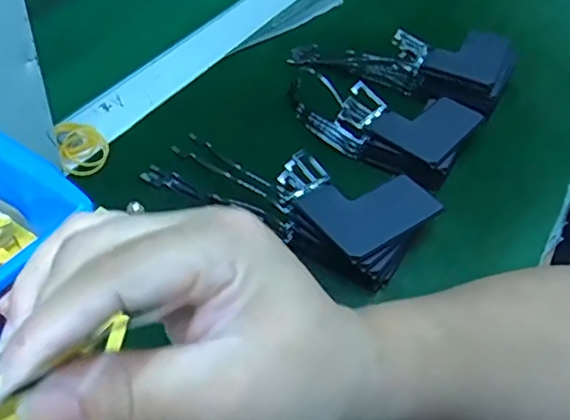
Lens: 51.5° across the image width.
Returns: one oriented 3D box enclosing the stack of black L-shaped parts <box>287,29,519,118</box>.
[{"bbox_3d":[0.100,-0.135,0.497,0.173,0.038,0.080,22,48,12],"label":"stack of black L-shaped parts"}]

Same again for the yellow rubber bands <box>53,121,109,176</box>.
[{"bbox_3d":[-0.140,-0.045,0.409,0.031,0.013,0.050,-16,52,-21],"label":"yellow rubber bands"}]

